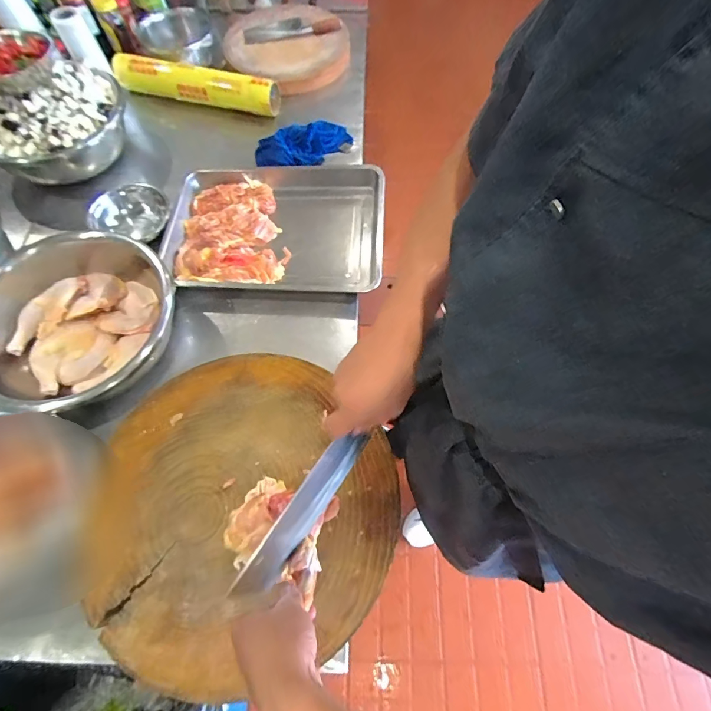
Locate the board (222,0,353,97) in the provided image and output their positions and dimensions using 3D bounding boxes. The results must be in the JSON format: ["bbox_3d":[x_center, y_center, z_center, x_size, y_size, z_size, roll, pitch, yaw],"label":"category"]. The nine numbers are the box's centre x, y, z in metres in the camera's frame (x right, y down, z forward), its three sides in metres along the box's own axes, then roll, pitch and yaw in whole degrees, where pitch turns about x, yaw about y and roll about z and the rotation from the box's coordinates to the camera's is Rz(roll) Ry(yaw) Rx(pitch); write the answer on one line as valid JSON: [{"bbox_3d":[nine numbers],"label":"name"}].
[{"bbox_3d":[-0.210,-0.960,1.161,0.377,0.059,0.411,-32,69,-13],"label":"board"}]

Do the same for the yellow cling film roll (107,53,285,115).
[{"bbox_3d":[-0.442,-0.763,1.061,0.449,0.095,0.096,13,66,7],"label":"yellow cling film roll"}]

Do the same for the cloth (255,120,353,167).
[{"bbox_3d":[-0.134,-0.555,0.993,0.255,0.058,0.105,-18,67,-8],"label":"cloth"}]

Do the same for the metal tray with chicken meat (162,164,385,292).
[{"bbox_3d":[-0.186,-0.295,0.872,0.500,0.071,0.347,1,66,1],"label":"metal tray with chicken meat"}]

